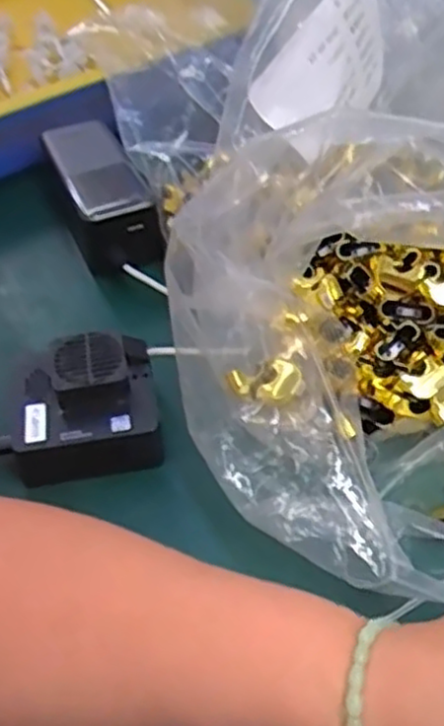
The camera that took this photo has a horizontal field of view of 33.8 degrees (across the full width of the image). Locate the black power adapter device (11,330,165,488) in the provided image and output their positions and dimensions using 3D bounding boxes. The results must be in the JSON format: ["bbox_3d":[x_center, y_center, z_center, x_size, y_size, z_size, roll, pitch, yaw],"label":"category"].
[{"bbox_3d":[-0.076,0.025,0.406,0.079,0.048,0.068,-10,48,-7],"label":"black power adapter device"}]

